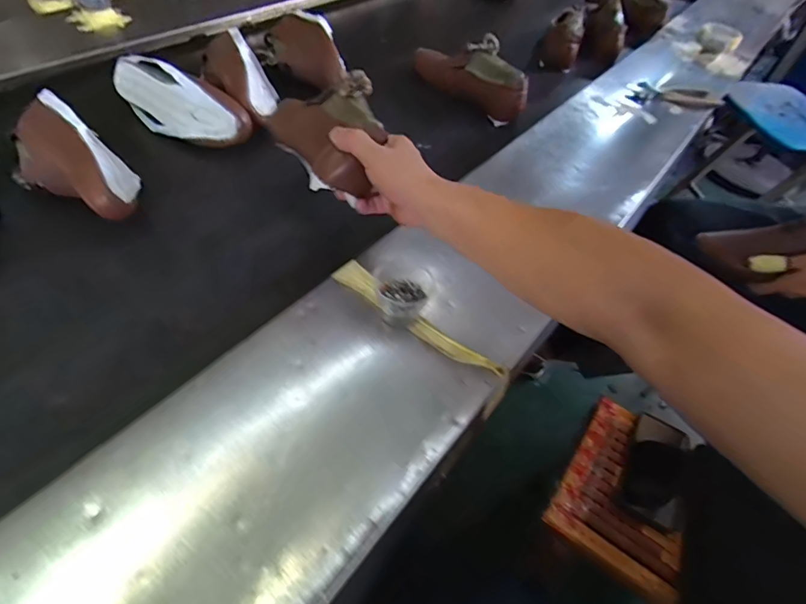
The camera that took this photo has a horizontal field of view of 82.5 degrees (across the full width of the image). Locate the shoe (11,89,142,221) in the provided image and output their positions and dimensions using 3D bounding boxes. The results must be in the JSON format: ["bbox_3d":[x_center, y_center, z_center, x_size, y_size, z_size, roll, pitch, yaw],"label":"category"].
[{"bbox_3d":[-0.431,-0.179,0.604,0.125,0.092,0.234,-30,58,-28],"label":"shoe"}]

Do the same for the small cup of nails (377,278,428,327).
[{"bbox_3d":[-0.001,-0.001,0.496,0.047,0.032,0.049,4,50,-5],"label":"small cup of nails"}]

